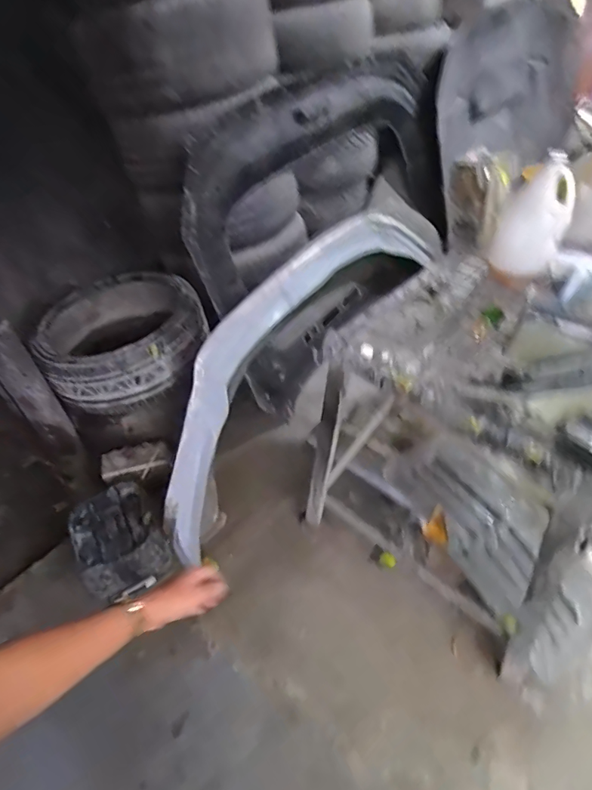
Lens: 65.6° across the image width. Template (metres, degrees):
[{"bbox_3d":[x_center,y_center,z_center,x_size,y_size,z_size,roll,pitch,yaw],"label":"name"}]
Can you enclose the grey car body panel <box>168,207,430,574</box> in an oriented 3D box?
[{"bbox_3d":[0.048,-0.269,1.753,0.214,0.511,1.779,23,59,24],"label":"grey car body panel"}]

